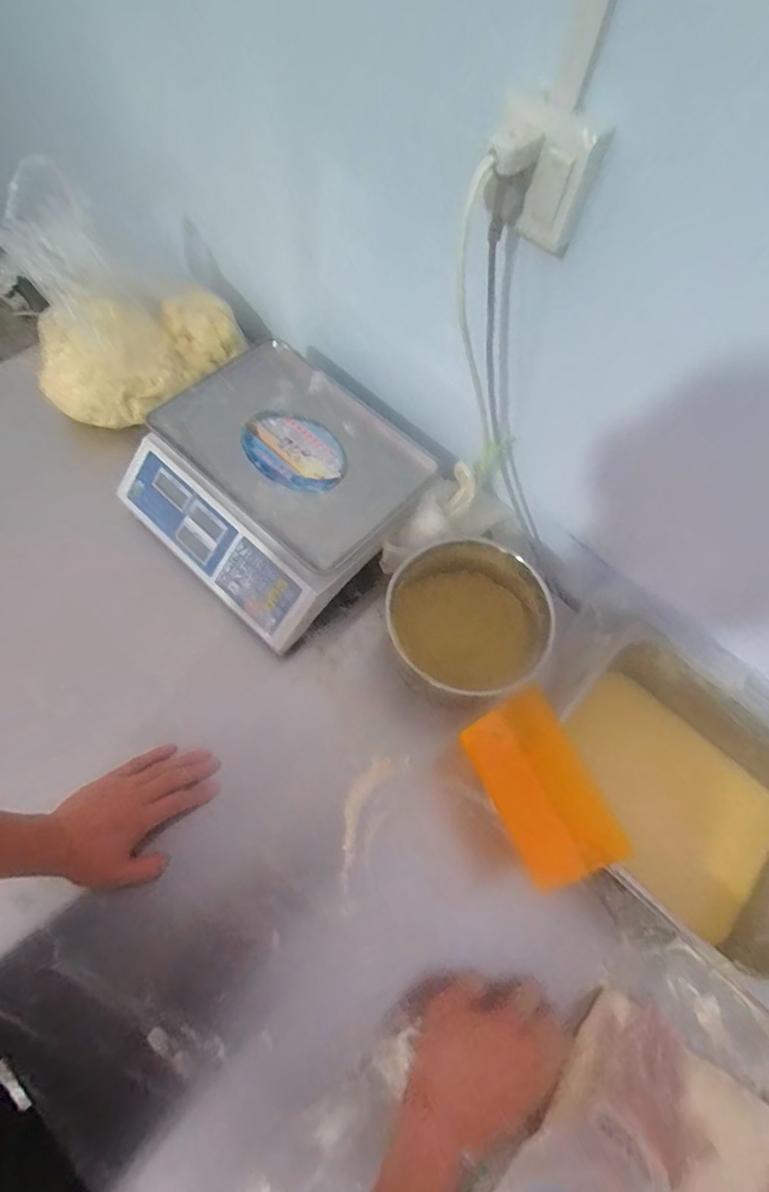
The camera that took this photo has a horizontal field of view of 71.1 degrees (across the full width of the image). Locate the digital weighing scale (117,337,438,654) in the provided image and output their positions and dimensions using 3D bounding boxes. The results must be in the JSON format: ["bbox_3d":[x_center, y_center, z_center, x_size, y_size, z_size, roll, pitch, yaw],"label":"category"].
[{"bbox_3d":[-0.142,-0.153,0.723,0.327,0.097,0.311,42,68,13],"label":"digital weighing scale"}]

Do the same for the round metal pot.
[{"bbox_3d":[0.112,0.023,0.685,0.196,0.098,0.191,2,65,-4],"label":"round metal pot"}]

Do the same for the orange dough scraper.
[{"bbox_3d":[0.160,0.198,0.554,0.101,0.005,0.179,-30,74,8],"label":"orange dough scraper"}]

